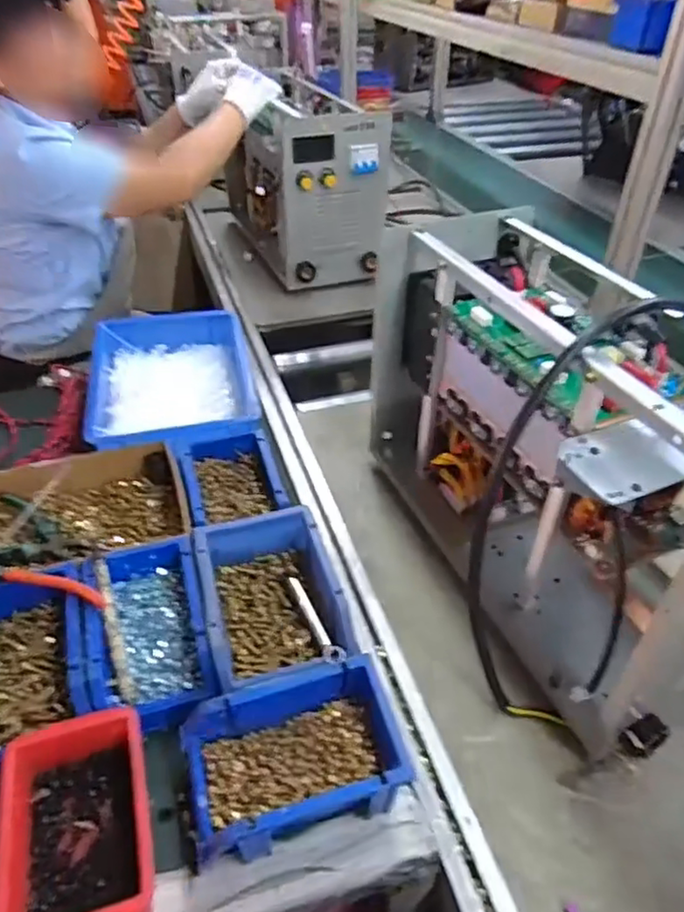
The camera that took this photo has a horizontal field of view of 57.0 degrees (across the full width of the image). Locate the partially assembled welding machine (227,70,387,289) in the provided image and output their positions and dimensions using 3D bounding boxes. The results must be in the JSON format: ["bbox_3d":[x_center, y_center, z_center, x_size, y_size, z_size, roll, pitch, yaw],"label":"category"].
[{"bbox_3d":[-0.088,-0.577,1.283,0.196,0.284,0.439,-16,43,-18],"label":"partially assembled welding machine"}]

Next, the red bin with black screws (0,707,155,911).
[{"bbox_3d":[-0.190,0.269,0.458,0.099,0.047,0.150,-12,42,-14],"label":"red bin with black screws"}]

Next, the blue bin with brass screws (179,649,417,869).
[{"bbox_3d":[-0.037,0.234,0.488,0.158,0.071,0.105,-12,42,-14],"label":"blue bin with brass screws"}]

